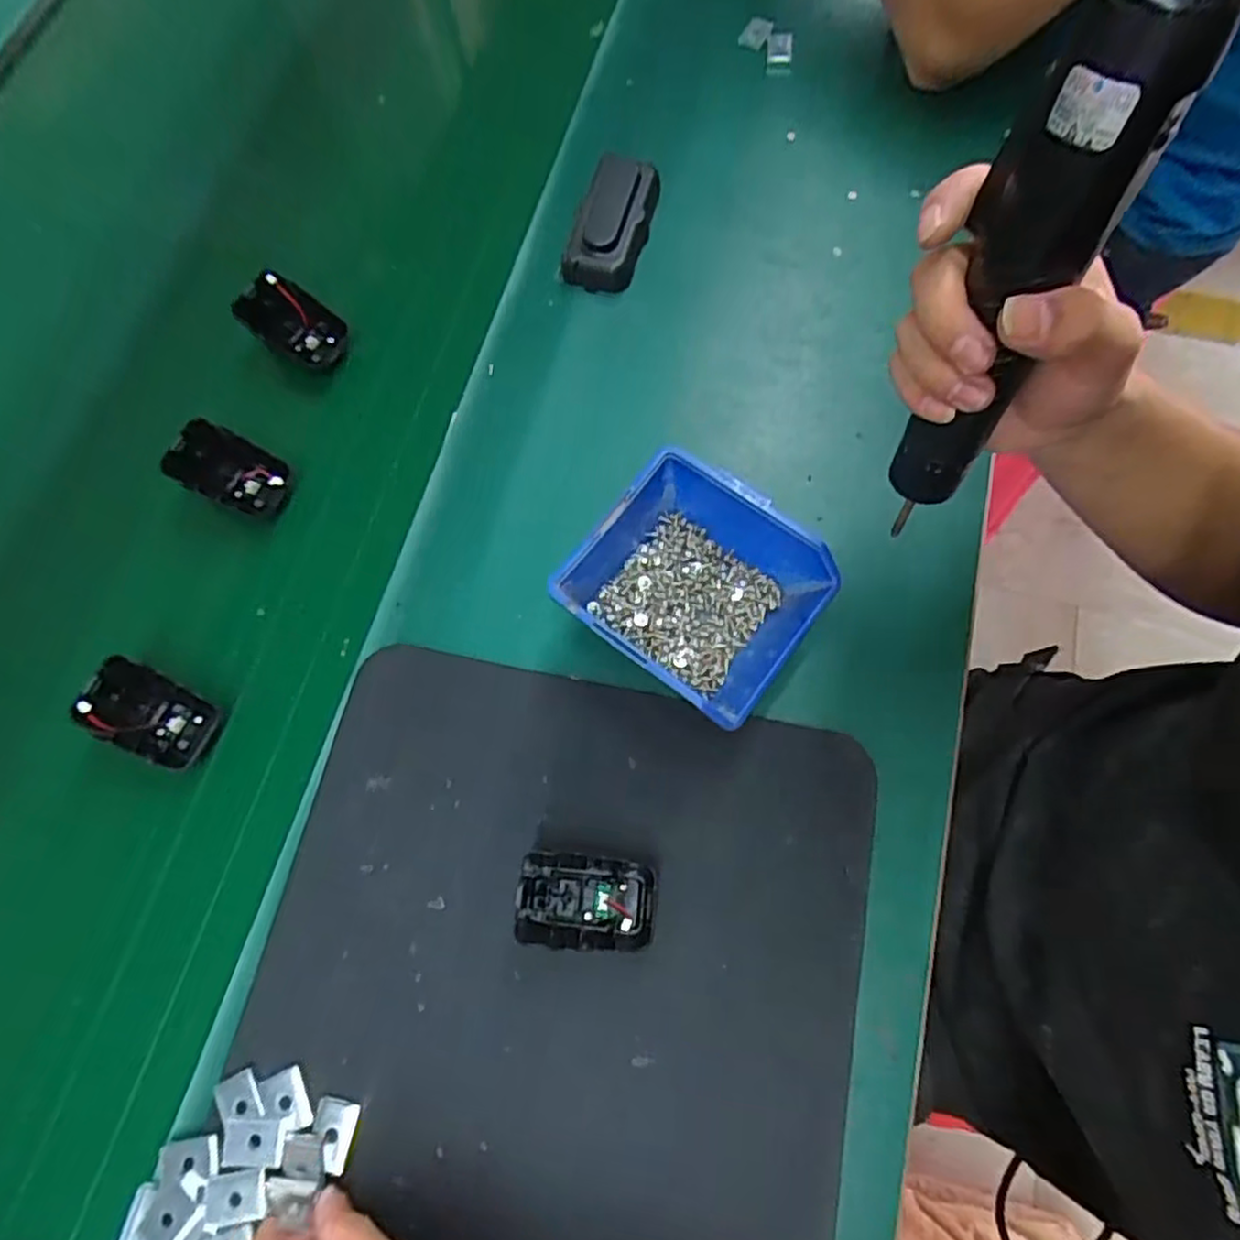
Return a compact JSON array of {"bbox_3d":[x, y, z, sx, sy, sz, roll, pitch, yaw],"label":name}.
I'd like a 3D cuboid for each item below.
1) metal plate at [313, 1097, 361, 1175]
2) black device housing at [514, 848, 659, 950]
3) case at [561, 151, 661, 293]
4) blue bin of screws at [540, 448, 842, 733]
[{"bbox_3d":[-0.138,0.246,0.343,0.020,0.007,0.027,9,72,4],"label":"metal plate"},{"bbox_3d":[-0.018,0.141,0.361,0.069,0.035,0.042,7,72,4],"label":"black device housing"},{"bbox_3d":[-0.004,-0.286,0.508,0.047,0.031,0.105,16,72,6],"label":"case"},{"bbox_3d":[0.043,-0.017,0.400,0.124,0.057,0.118,35,76,13],"label":"blue bin of screws"}]

